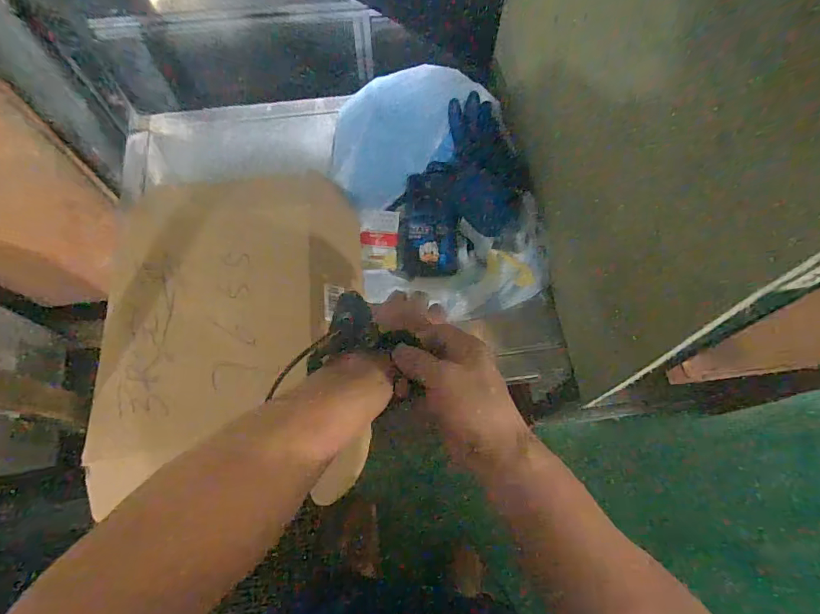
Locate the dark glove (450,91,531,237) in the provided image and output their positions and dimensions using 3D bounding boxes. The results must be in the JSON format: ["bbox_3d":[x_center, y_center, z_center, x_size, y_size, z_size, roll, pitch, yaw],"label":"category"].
[{"bbox_3d":[0.121,-0.213,0.715,0.109,0.034,0.215,-3,84,3],"label":"dark glove"}]

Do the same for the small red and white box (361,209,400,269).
[{"bbox_3d":[-0.044,-0.099,0.678,0.053,0.022,0.097,2,68,1],"label":"small red and white box"}]

